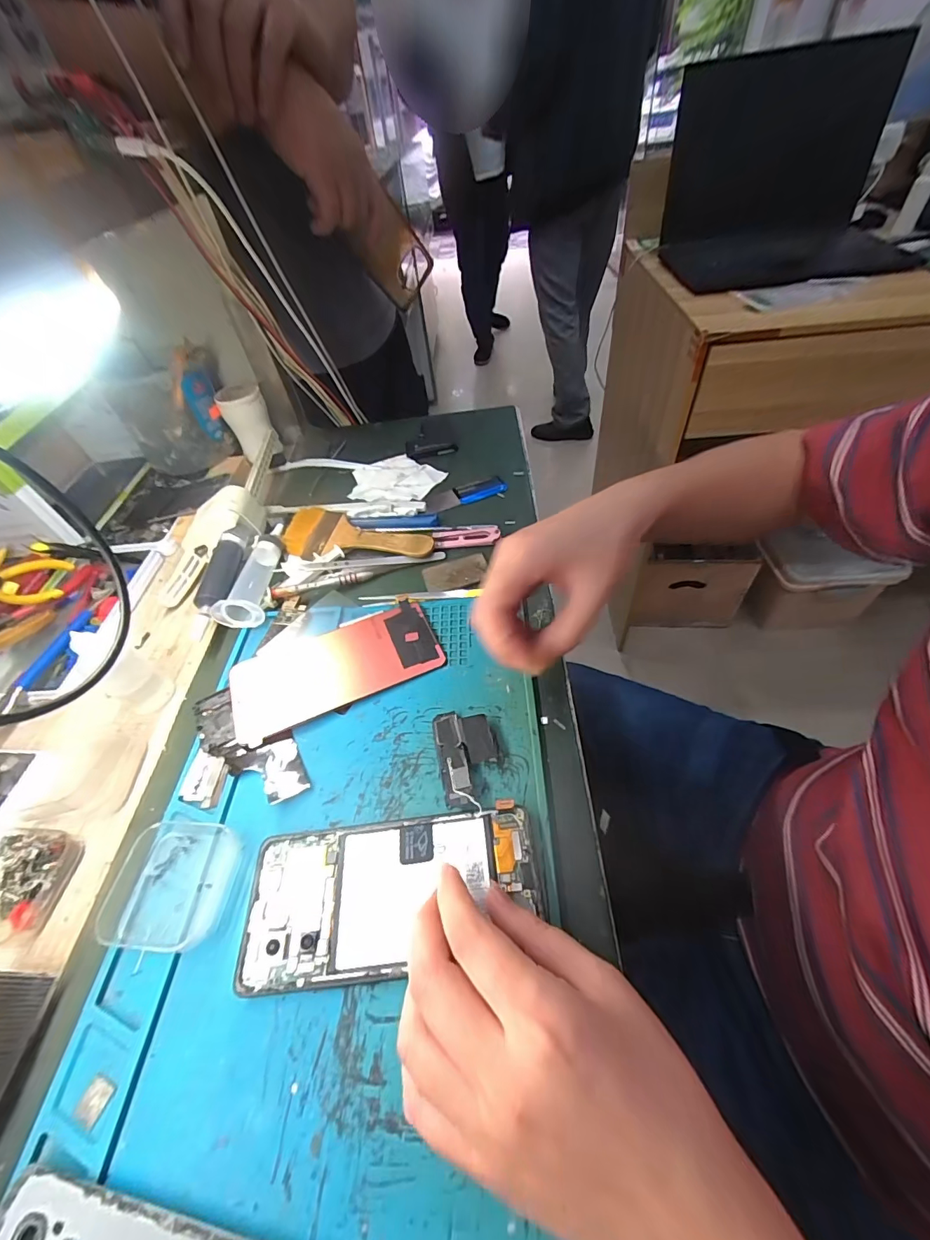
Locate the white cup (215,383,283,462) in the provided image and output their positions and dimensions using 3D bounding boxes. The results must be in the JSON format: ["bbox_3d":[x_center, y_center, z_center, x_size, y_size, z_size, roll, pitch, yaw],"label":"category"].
[{"bbox_3d":[-0.277,-0.256,0.568,0.054,0.076,0.053,-26,53,-15],"label":"white cup"}]

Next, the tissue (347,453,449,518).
[{"bbox_3d":[-0.086,-0.154,0.509,0.107,0.012,0.118,12,53,15],"label":"tissue"}]

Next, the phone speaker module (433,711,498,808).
[{"bbox_3d":[0.001,0.088,0.291,0.037,0.009,0.064,-11,51,-4],"label":"phone speaker module"}]

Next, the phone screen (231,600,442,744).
[{"bbox_3d":[-0.102,0.036,0.348,0.157,0.005,0.078,-23,52,-13],"label":"phone screen"}]

